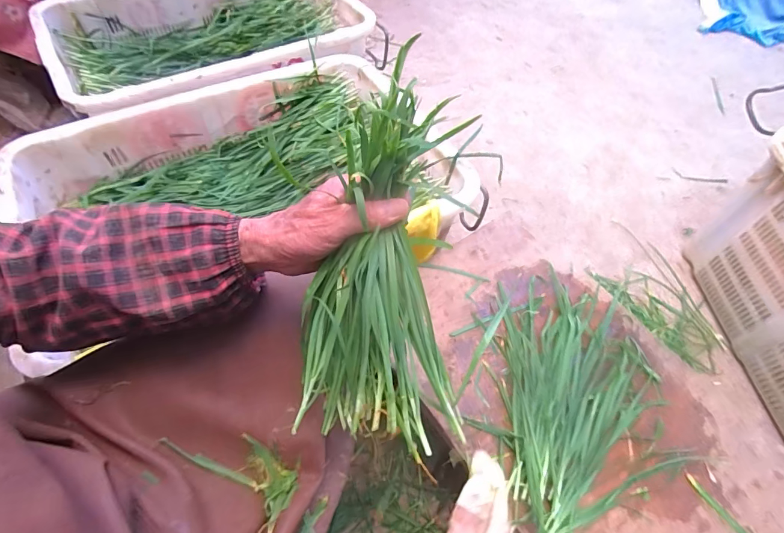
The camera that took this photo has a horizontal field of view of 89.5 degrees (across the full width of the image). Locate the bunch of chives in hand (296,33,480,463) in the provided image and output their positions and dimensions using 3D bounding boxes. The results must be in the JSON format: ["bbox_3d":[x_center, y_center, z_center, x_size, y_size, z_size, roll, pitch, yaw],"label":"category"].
[{"bbox_3d":[-0.006,0.002,0.313,0.128,0.055,0.282,6,97,5],"label":"bunch of chives in hand"}]

